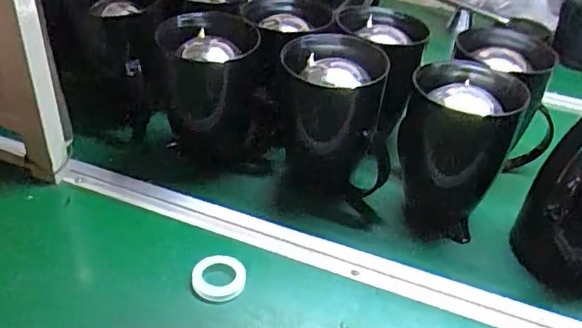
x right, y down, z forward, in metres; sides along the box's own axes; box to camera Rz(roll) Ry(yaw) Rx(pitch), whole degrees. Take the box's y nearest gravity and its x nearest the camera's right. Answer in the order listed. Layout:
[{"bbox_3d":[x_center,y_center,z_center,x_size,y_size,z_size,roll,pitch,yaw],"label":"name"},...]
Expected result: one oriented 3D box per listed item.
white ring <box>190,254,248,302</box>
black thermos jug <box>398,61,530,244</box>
[{"bbox_3d":[-0.079,0.126,0.620,0.058,0.018,0.053,0,37,-8],"label":"white ring"},{"bbox_3d":[0.203,-0.019,0.699,0.134,0.185,0.121,18,38,16],"label":"black thermos jug"}]

